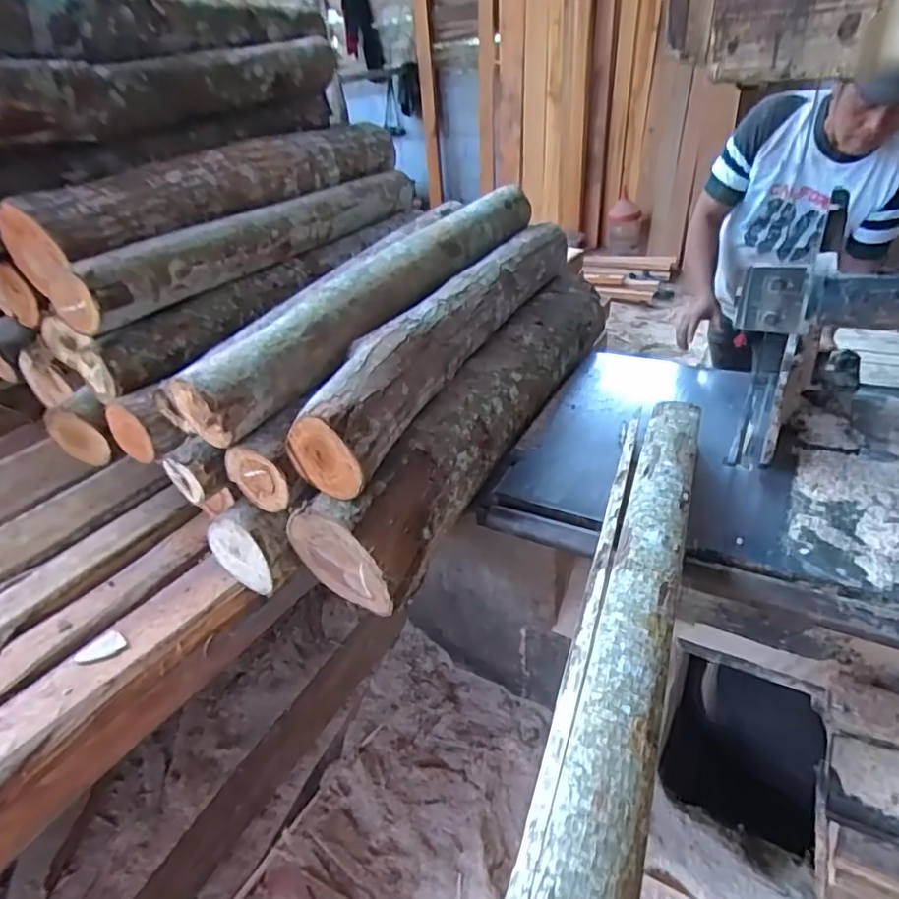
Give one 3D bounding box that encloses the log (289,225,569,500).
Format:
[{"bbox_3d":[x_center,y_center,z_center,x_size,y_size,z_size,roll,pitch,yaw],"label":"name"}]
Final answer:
[{"bbox_3d":[0.032,-0.289,1.262,0.133,0.142,1.076,10,38,24],"label":"log"}]

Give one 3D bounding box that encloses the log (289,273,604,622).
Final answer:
[{"bbox_3d":[0.117,-0.106,1.298,0.196,0.201,1.090,17,41,31],"label":"log"}]

